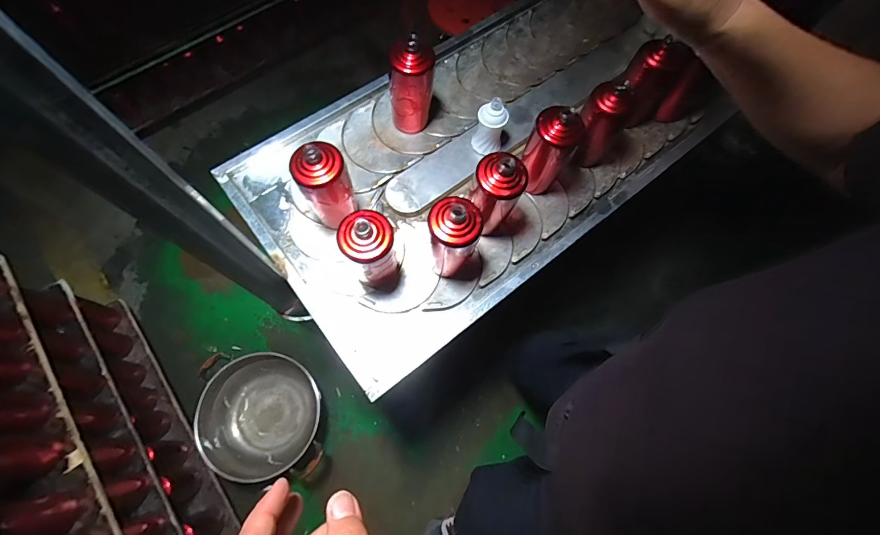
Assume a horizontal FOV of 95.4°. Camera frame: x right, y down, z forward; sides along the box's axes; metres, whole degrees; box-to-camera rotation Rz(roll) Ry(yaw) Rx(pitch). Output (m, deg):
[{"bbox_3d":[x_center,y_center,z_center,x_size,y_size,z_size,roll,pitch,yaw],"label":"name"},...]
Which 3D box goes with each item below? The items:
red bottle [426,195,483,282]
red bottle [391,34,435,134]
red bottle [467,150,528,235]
[{"bbox_3d":[0.029,-0.042,0.666,0.096,0.190,0.070,15,68,4],"label":"red bottle"},{"bbox_3d":[-0.054,-0.350,0.767,0.087,0.188,0.071,-4,68,-3],"label":"red bottle"},{"bbox_3d":[0.094,-0.118,0.695,0.086,0.189,0.081,1,68,-1],"label":"red bottle"}]

